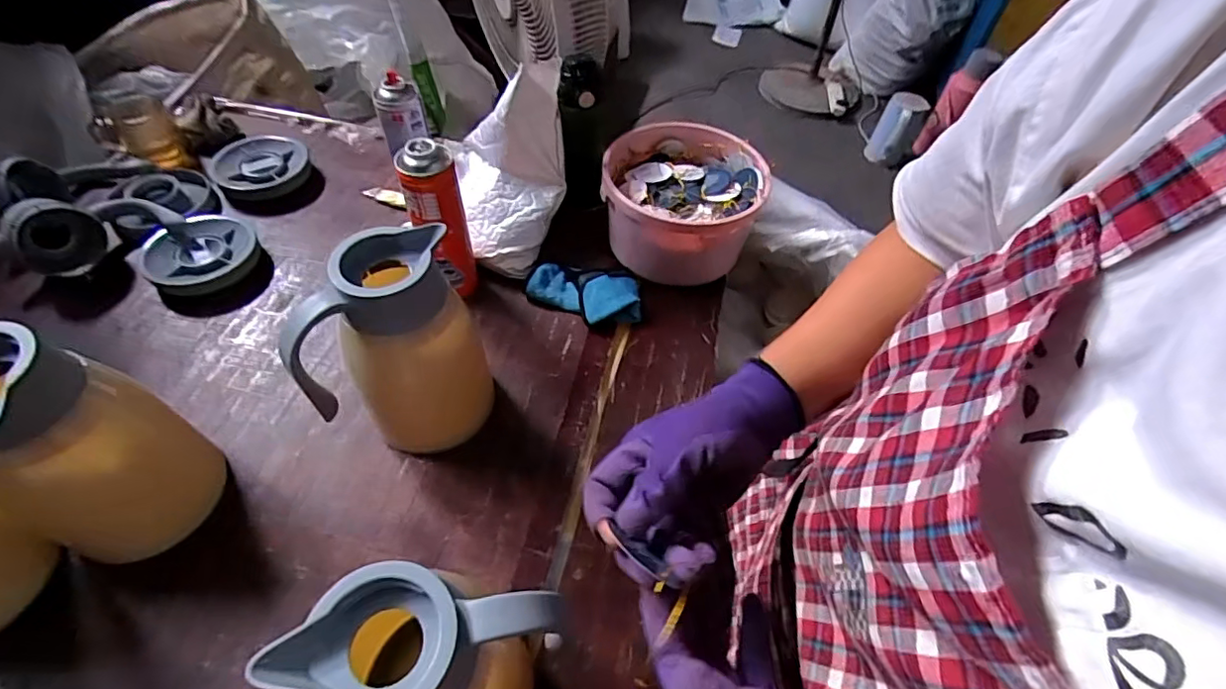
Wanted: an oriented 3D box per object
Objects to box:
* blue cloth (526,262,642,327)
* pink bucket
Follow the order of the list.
[{"bbox_3d":[-0.042,-0.067,0.791,0.162,0.039,0.108,2,50,-2],"label":"blue cloth"},{"bbox_3d":[0.096,-0.200,0.824,0.225,0.125,0.230,25,53,16],"label":"pink bucket"}]

